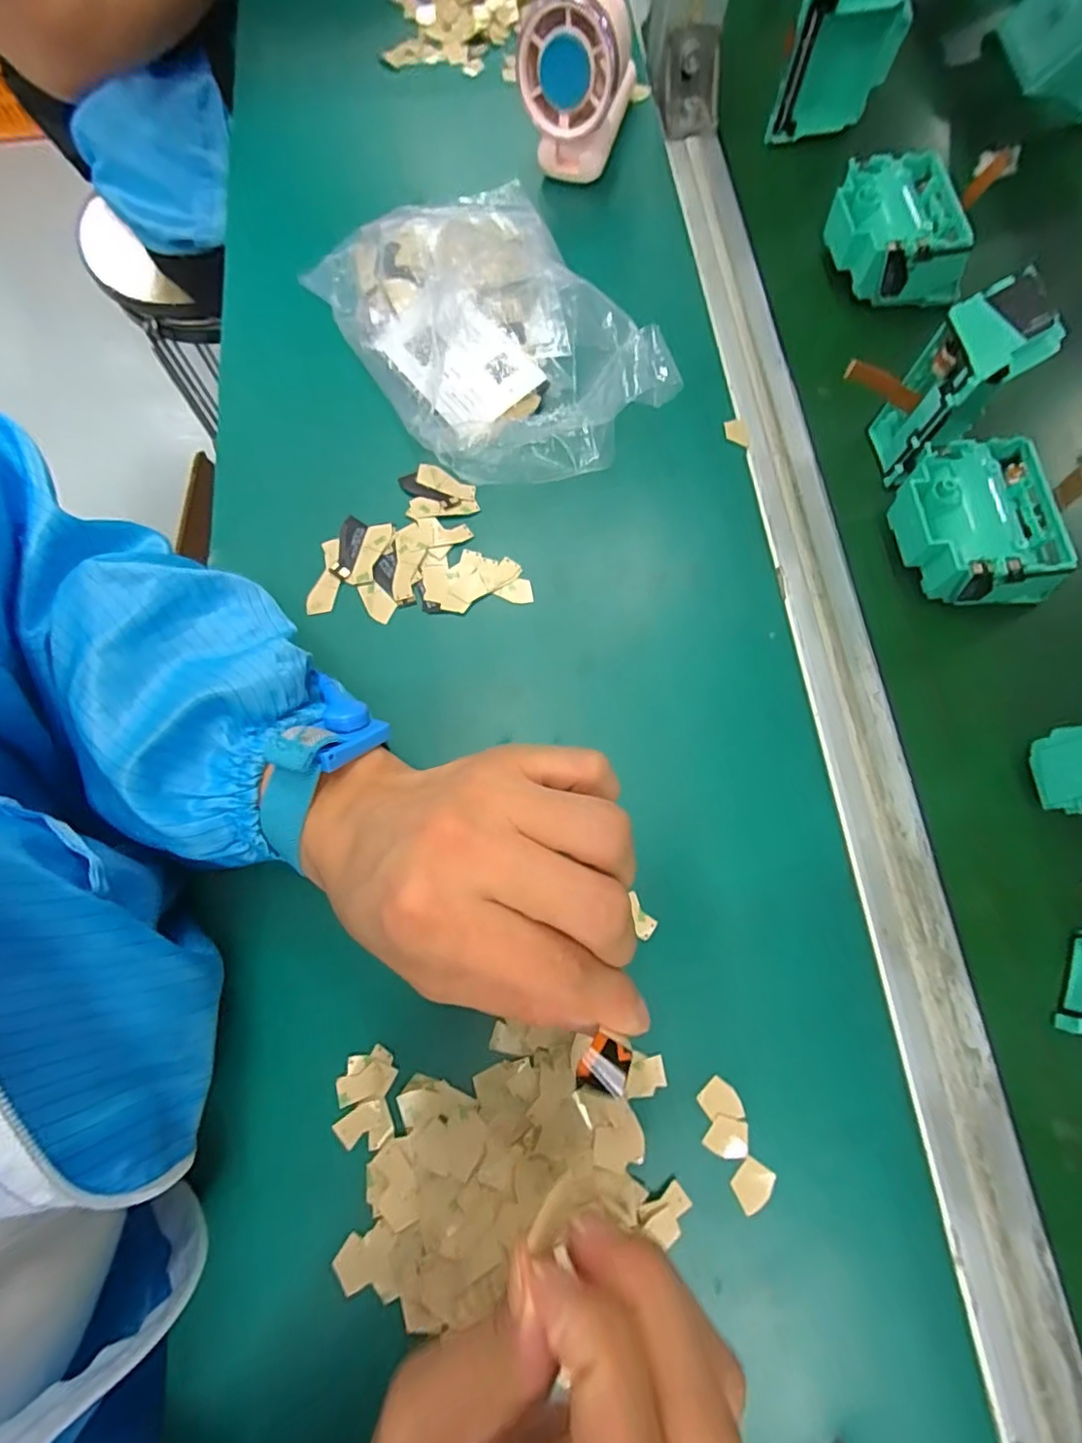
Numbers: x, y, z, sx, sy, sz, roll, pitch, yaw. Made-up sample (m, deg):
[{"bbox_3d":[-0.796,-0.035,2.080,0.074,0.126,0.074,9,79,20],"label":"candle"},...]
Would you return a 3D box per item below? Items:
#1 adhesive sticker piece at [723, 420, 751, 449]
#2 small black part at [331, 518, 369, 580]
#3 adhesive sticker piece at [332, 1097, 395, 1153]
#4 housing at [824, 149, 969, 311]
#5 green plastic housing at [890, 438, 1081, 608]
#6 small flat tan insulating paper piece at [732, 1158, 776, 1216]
[{"bbox_3d":[0.111,-0.163,0.332,0.014,0.004,0.017,-9,82,-10],"label":"adhesive sticker piece"},{"bbox_3d":[-0.104,-0.094,0.313,0.015,0.004,0.037,9,74,2],"label":"small black part"},{"bbox_3d":[-0.073,0.166,0.237,0.023,0.004,0.017,-20,75,-6],"label":"adhesive sticker piece"},{"bbox_3d":[0.213,-0.296,0.355,0.071,0.040,0.078,3,74,1],"label":"housing"},{"bbox_3d":[0.217,-0.096,0.296,0.063,0.039,0.078,-12,74,-4],"label":"green plastic housing"},{"bbox_3d":[0.083,0.183,0.229,0.014,0.004,0.017,41,77,11],"label":"small flat tan insulating paper piece"}]

